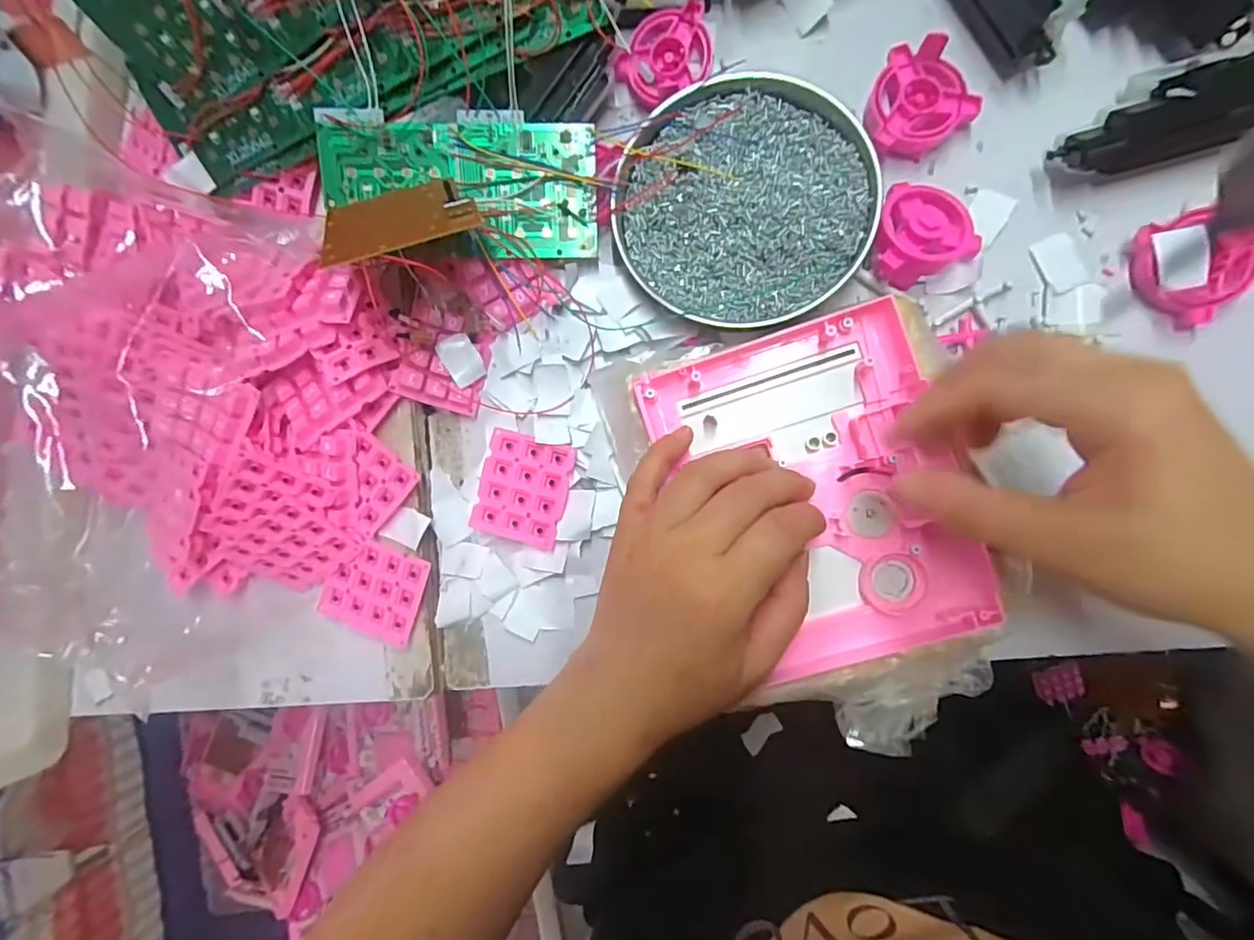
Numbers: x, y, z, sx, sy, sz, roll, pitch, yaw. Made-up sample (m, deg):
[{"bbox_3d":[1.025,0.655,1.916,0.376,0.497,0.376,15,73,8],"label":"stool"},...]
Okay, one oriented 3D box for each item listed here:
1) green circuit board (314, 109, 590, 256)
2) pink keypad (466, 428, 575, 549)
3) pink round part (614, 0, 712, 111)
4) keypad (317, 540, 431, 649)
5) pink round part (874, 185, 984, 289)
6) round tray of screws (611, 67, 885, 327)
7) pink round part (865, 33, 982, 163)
[{"bbox_3d":[-0.089,-0.154,0.310,0.144,0.007,0.070,1,105,-2],"label":"green circuit board"},{"bbox_3d":[-0.059,0.011,0.331,0.050,0.010,0.059,14,92,6],"label":"pink keypad"},{"bbox_3d":[0.024,-0.231,0.322,0.056,0.017,0.043,-33,87,6],"label":"pink round part"},{"bbox_3d":[-0.145,0.068,0.330,0.059,0.012,0.050,18,93,6],"label":"keypad"},{"bbox_3d":[0.158,-0.124,0.301,0.051,0.021,0.051,0,91,6],"label":"pink round part"},{"bbox_3d":[0.062,-0.145,0.310,0.132,0.018,0.130,0,91,6],"label":"round tray of screws"},{"bbox_3d":[0.150,-0.194,0.302,0.051,0.019,0.053,-40,87,5],"label":"pink round part"}]

